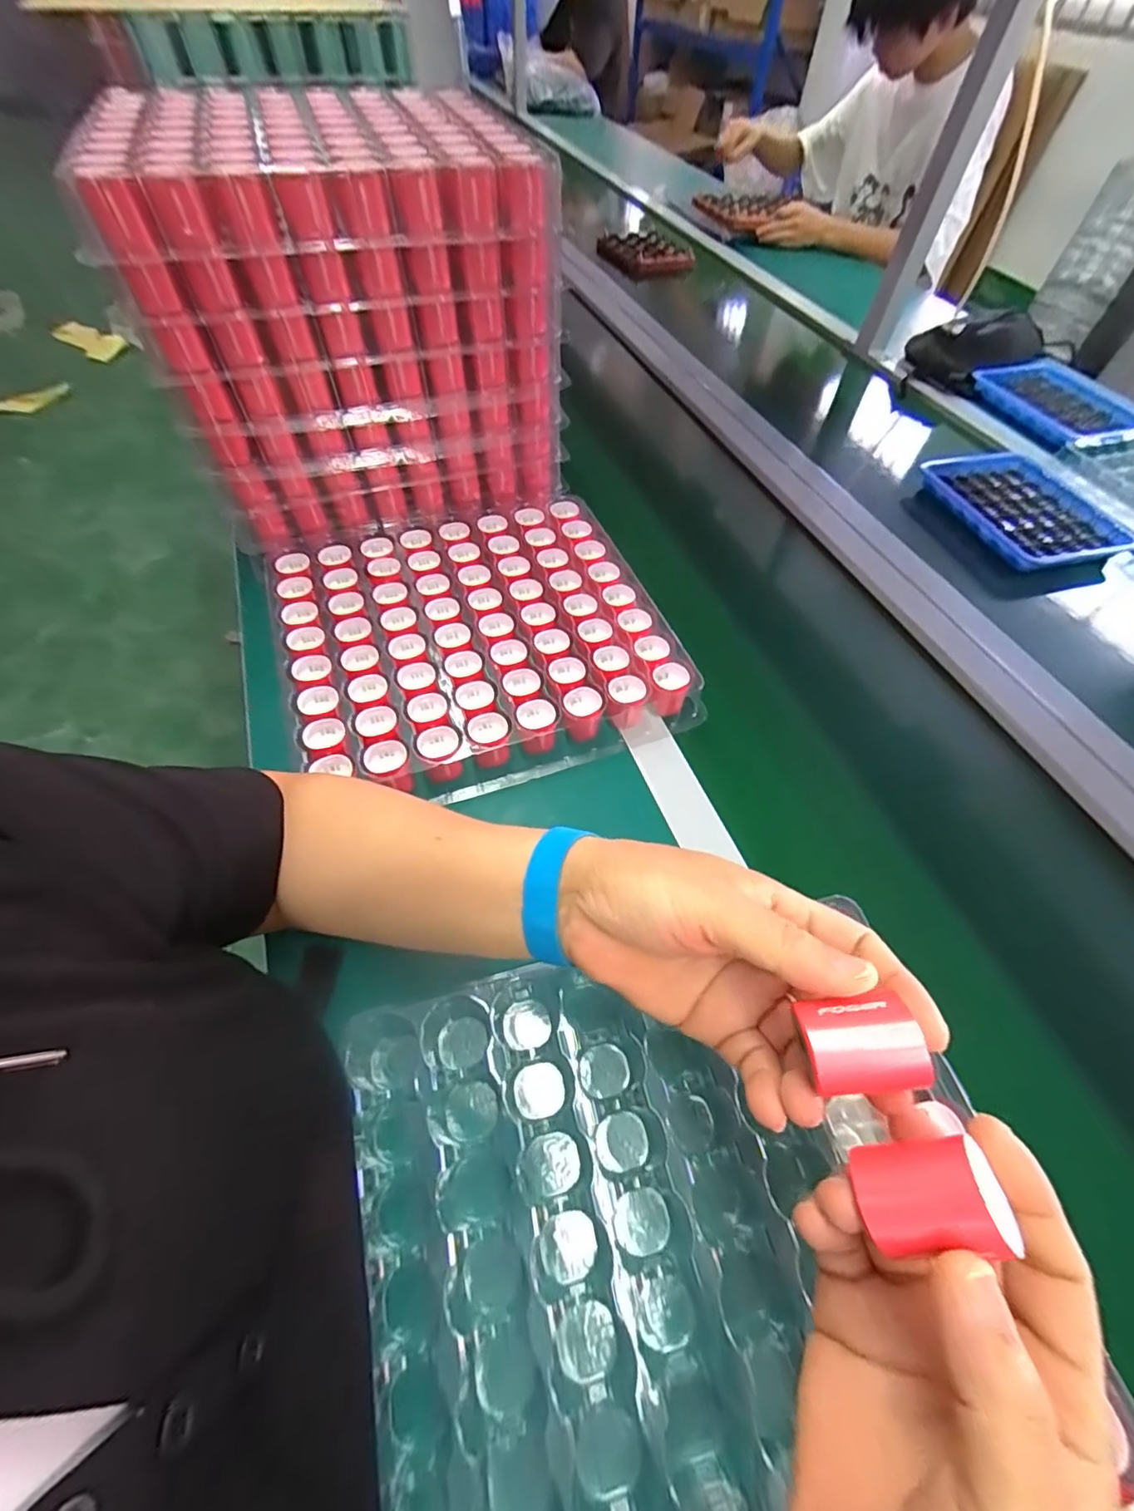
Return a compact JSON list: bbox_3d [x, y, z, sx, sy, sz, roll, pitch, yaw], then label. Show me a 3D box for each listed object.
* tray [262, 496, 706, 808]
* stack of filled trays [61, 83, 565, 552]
[{"bbox_3d":[-0.084,-0.112,0.516,0.326,0.052,0.298,-17,59,-13],"label":"tray"},{"bbox_3d":[-0.205,-0.452,0.570,0.336,0.277,0.372,-12,58,-10],"label":"stack of filled trays"}]

